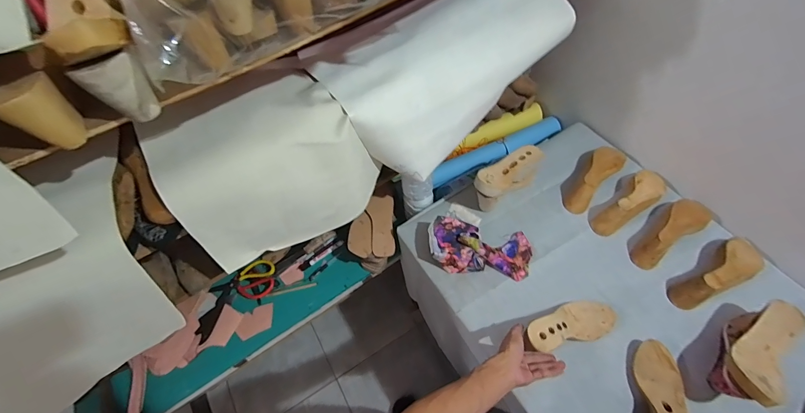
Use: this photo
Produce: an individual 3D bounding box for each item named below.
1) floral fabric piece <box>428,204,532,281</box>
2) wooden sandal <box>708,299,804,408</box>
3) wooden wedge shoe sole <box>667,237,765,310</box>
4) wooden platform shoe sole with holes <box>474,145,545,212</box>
[{"bbox_3d":[0.194,0.094,0.846,0.244,0.088,0.184,23,62,18],"label":"floral fabric piece"},{"bbox_3d":[0.676,0.278,0.658,0.237,0.130,0.072,-40,63,-19],"label":"wooden sandal"},{"bbox_3d":[0.715,0.146,0.773,0.235,0.078,0.082,-26,59,-11],"label":"wooden wedge shoe sole"},{"bbox_3d":[0.275,-0.082,0.896,0.230,0.111,0.080,-34,61,-16],"label":"wooden platform shoe sole with holes"}]

